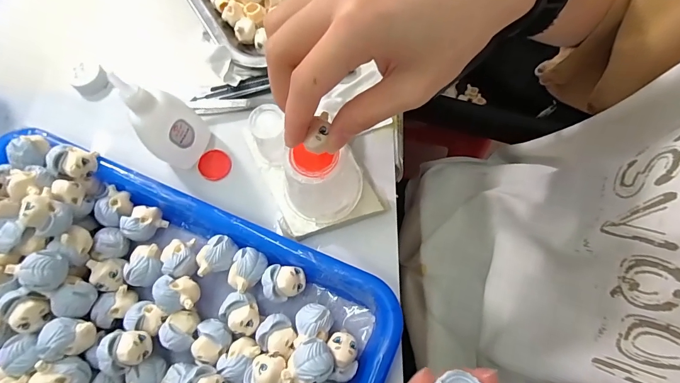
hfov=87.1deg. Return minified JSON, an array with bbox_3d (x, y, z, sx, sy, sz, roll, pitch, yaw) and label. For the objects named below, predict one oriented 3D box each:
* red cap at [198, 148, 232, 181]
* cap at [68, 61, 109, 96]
[{"bbox_3d":[-0.102,-0.022,0.291,0.024,0.005,0.026,-1,74,2],"label":"red cap"},{"bbox_3d":[-0.222,-0.101,0.317,0.025,0.017,0.029,37,78,12],"label":"cap"}]

